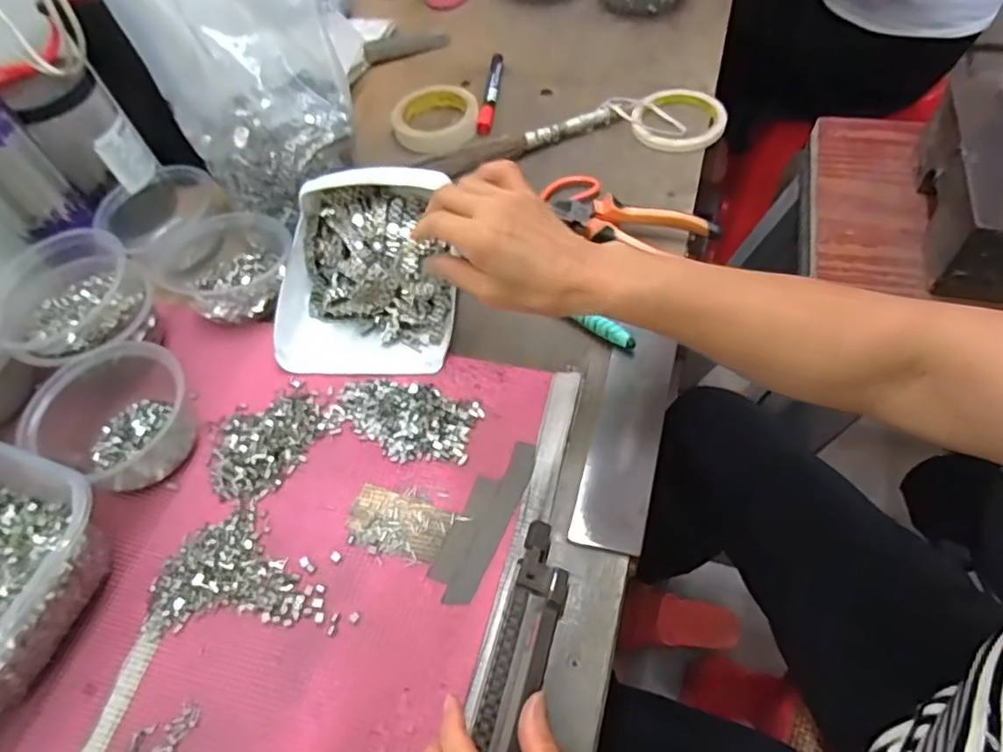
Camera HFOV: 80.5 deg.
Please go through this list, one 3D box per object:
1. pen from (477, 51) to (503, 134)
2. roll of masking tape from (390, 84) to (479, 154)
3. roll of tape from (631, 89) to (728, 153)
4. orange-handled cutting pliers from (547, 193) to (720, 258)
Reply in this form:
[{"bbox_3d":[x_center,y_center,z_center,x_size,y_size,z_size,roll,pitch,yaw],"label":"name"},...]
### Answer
[{"bbox_3d":[-0.013,-0.338,0.702,0.018,0.018,0.145,0,56,8],"label":"pen"},{"bbox_3d":[-0.076,-0.297,0.682,0.094,0.023,0.096,-4,56,6],"label":"roll of masking tape"},{"bbox_3d":[0.191,-0.280,0.641,0.097,0.012,0.100,-4,56,6],"label":"roll of tape"},{"bbox_3d":[0.120,-0.135,0.543,0.147,0.028,0.043,14,60,17],"label":"orange-handled cutting pliers"}]

